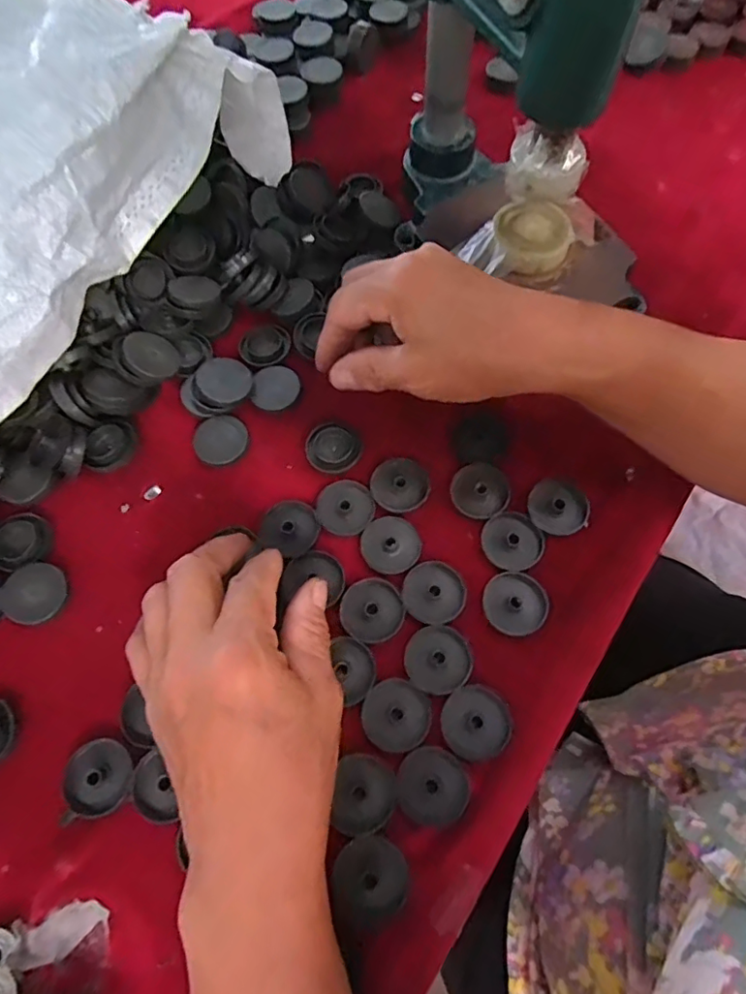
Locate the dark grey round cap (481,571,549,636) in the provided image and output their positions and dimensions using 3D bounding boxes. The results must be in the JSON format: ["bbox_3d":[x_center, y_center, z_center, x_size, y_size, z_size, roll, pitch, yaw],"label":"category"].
[{"bbox_3d":[0.076,0.057,0.294,0.033,0.004,0.032,0,68,1],"label":"dark grey round cap"}]

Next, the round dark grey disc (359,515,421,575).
[{"bbox_3d":[0.010,0.026,0.308,0.032,0.004,0.032,0,68,1],"label":"round dark grey disc"}]

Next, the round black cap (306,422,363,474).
[{"bbox_3d":[-0.024,-0.029,0.332,0.032,0.006,0.029,29,71,12],"label":"round black cap"}]

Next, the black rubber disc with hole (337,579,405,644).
[{"bbox_3d":[0.000,0.060,0.293,0.033,0.004,0.032,0,68,1],"label":"black rubber disc with hole"}]

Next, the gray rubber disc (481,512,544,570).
[{"bbox_3d":[0.078,0.025,0.309,0.033,0.004,0.033,0,68,1],"label":"gray rubber disc"}]

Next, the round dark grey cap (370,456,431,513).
[{"bbox_3d":[0.016,-0.008,0.323,0.032,0.007,0.035,0,68,1],"label":"round dark grey cap"}]

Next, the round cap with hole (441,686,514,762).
[{"bbox_3d":[0.052,0.110,0.270,0.035,0.012,0.033,-11,68,-3],"label":"round cap with hole"}]

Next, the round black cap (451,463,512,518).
[{"bbox_3d":[0.062,-0.004,0.319,0.032,0.005,0.033,0,68,1],"label":"round black cap"}]

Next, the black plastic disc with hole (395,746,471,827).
[{"bbox_3d":[0.029,0.138,0.263,0.033,0.013,0.032,0,68,1],"label":"black plastic disc with hole"}]

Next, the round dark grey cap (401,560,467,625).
[{"bbox_3d":[0.033,0.051,0.297,0.033,0.004,0.033,0,68,1],"label":"round dark grey cap"}]

